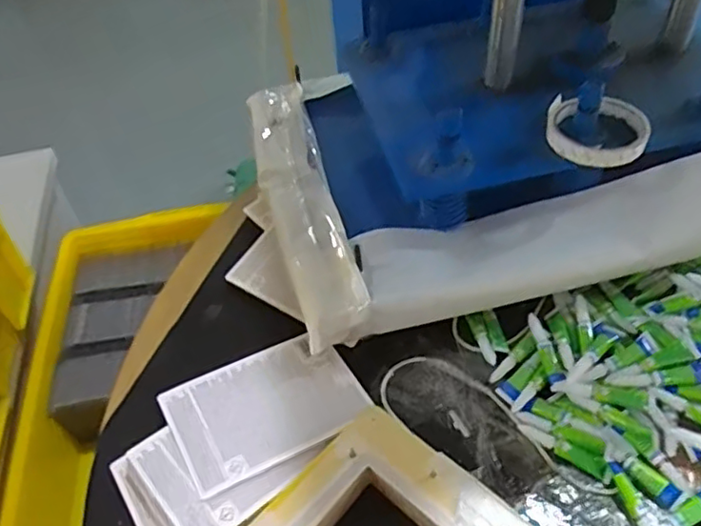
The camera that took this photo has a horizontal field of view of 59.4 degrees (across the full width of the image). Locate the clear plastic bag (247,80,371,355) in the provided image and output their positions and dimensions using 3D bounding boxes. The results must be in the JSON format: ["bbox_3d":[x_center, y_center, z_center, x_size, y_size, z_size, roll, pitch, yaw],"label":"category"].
[{"bbox_3d":[-0.060,-0.078,0.698,0.075,0.084,0.408,-14,49,-5],"label":"clear plastic bag"}]

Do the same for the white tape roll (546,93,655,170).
[{"bbox_3d":[0.231,-0.124,0.577,0.090,0.022,0.090,-2,48,3],"label":"white tape roll"}]

